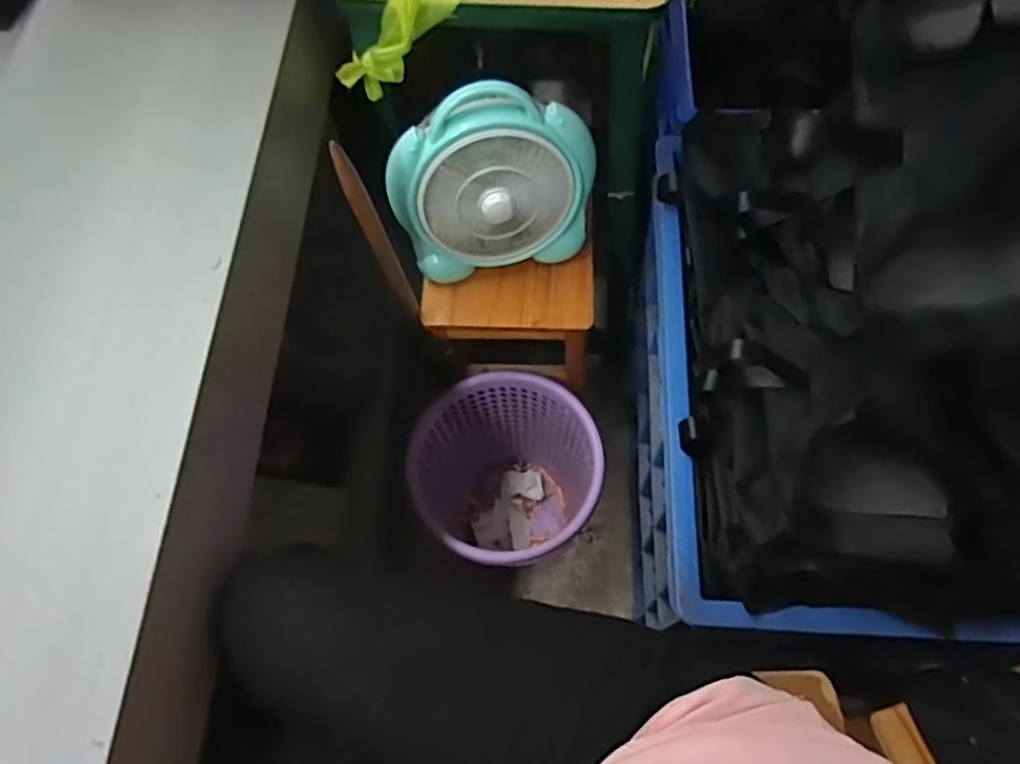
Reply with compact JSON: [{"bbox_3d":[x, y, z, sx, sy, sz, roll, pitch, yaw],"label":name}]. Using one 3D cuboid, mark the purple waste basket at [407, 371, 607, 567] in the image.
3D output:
[{"bbox_3d":[-0.007,0.162,1.064,0.267,0.280,0.258,-2,65,3],"label":"purple waste basket"}]

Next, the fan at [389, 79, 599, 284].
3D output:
[{"bbox_3d":[-0.024,-0.245,0.820,0.233,0.253,0.100,-6,51,-2],"label":"fan"}]

